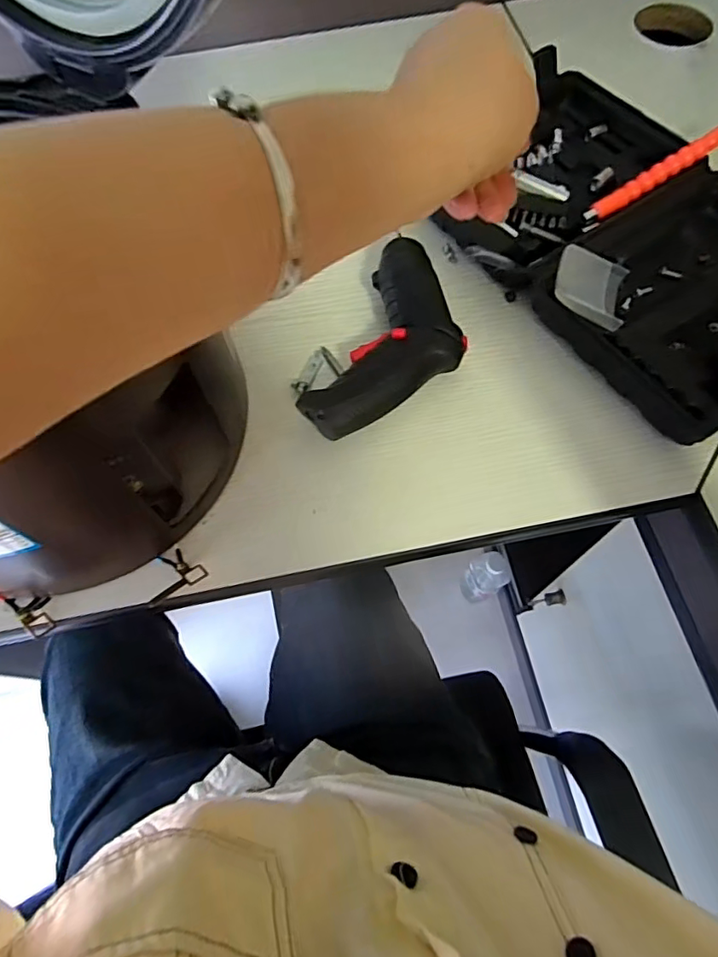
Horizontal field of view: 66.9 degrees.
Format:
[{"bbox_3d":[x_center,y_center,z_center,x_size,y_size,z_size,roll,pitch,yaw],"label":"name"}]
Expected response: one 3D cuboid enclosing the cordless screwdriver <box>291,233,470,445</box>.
[{"bbox_3d":[0.029,-0.095,0.399,0.087,0.039,0.169,23,69,13],"label":"cordless screwdriver"}]

